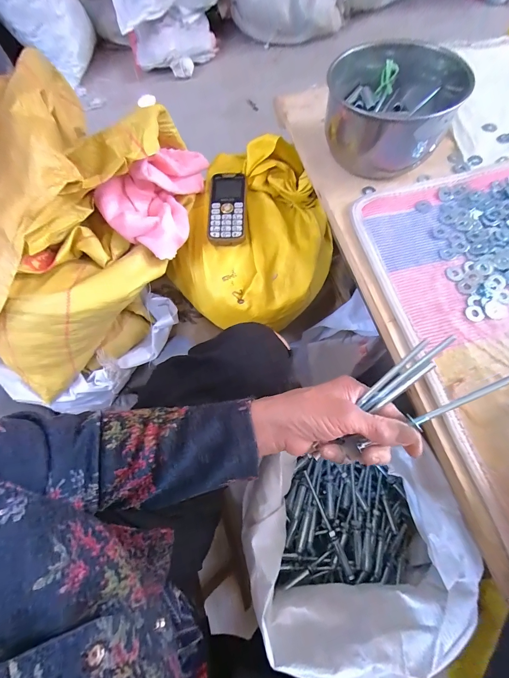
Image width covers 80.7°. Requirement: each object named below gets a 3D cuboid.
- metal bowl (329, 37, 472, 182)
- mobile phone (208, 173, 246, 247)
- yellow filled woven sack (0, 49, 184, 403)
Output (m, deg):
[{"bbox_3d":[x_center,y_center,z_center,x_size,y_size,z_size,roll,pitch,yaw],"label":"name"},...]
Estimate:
[{"bbox_3d":[0.181,-0.304,0.405,0.146,0.097,0.154,-1,66,3],"label":"metal bowl"},{"bbox_3d":[-0.042,-0.209,0.471,0.056,0.014,0.129,0,76,0],"label":"mobile phone"},{"bbox_3d":[-0.315,-0.161,0.479,0.363,0.294,0.401,20,71,11],"label":"yellow filled woven sack"}]

